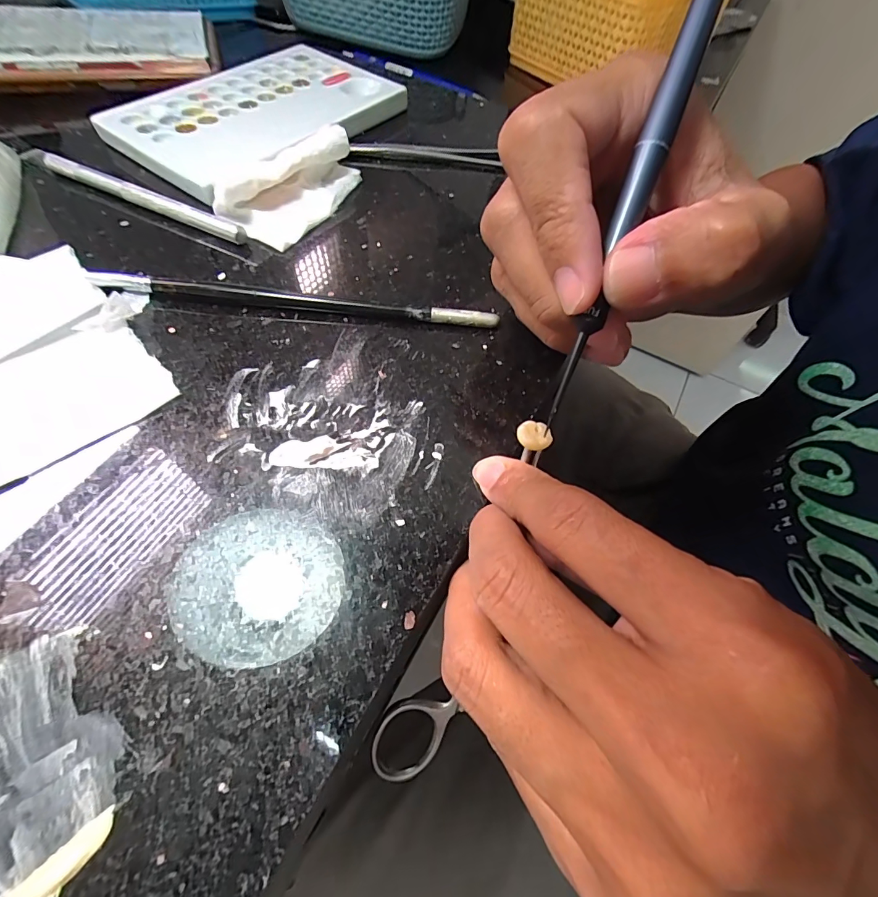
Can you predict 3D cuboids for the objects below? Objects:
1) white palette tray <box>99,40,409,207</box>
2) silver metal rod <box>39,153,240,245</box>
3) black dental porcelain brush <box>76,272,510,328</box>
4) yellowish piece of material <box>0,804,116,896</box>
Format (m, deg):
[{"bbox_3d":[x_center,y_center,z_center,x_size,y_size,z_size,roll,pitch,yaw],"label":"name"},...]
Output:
[{"bbox_3d":[-0.103,-0.197,0.240,0.097,0.012,0.152,34,63,15],"label":"white palette tray"},{"bbox_3d":[-0.142,-0.121,0.196,0.114,0.008,0.006,24,61,10],"label":"silver metal rod"},{"bbox_3d":[-0.058,-0.060,0.169,0.161,0.006,0.005,5,60,-1],"label":"black dental porcelain brush"},{"bbox_3d":[-0.079,0.087,0.085,0.022,0.004,0.008,-37,69,-22],"label":"yellowish piece of material"}]

